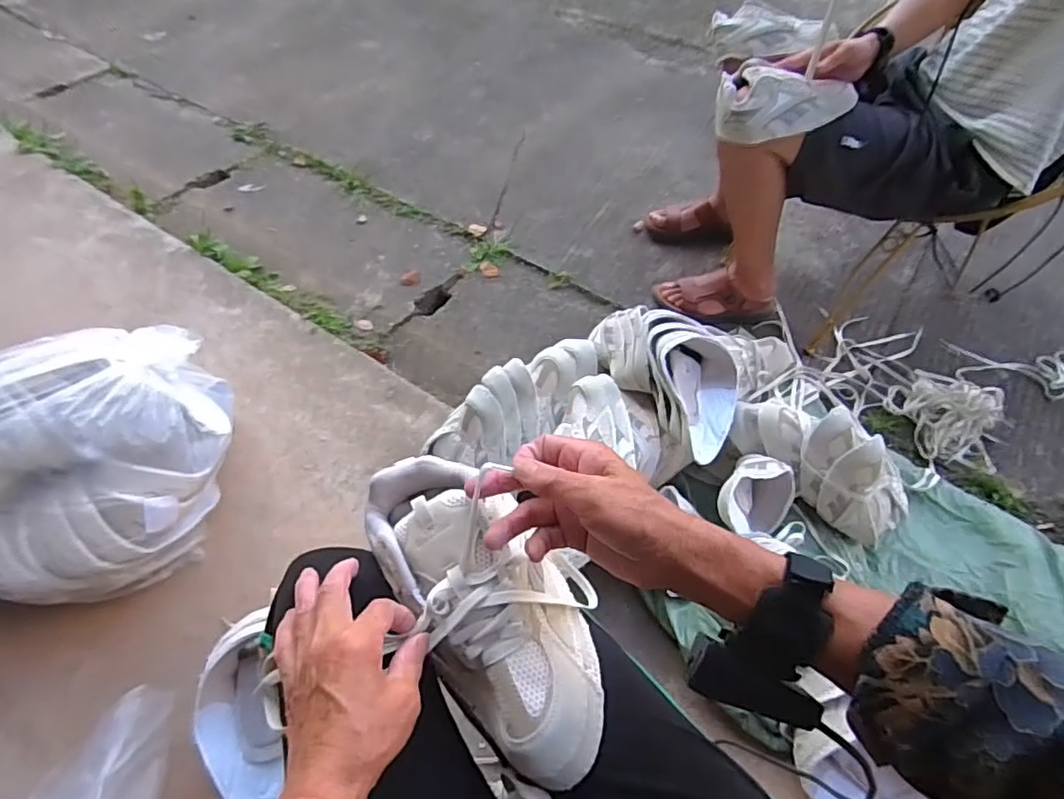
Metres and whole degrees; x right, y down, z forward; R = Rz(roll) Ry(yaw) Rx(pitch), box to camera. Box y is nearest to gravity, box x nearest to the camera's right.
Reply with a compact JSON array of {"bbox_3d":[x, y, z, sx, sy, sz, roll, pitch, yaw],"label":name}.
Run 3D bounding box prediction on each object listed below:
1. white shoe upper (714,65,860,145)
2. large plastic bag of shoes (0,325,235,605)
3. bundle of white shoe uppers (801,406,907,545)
[{"bbox_3d":[0.359,-0.420,0.833,0.185,0.074,0.087,11,56,8],"label":"white shoe upper"},{"bbox_3d":[-0.615,0.092,0.744,0.394,0.212,0.292,-17,57,-12],"label":"large plastic bag of shoes"},{"bbox_3d":[0.433,0.104,0.777,0.086,0.118,0.151,-37,63,-23],"label":"bundle of white shoe uppers"}]

